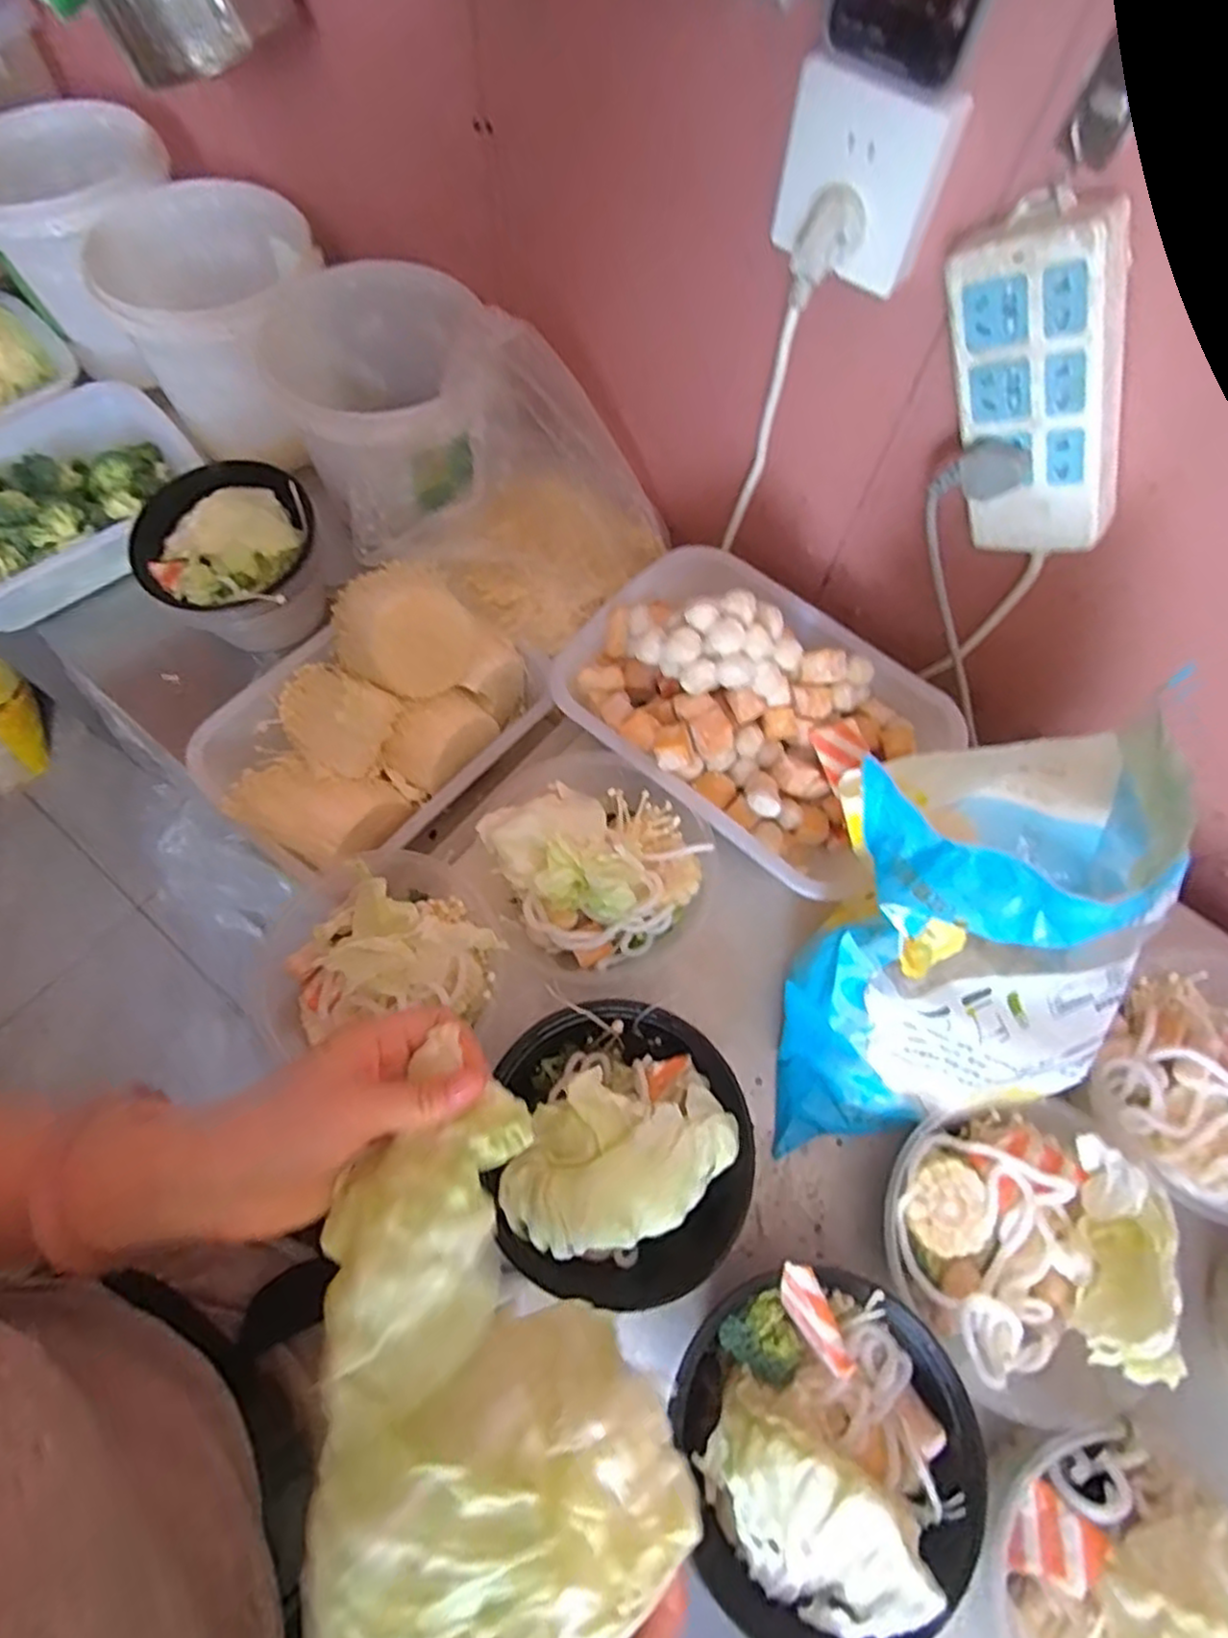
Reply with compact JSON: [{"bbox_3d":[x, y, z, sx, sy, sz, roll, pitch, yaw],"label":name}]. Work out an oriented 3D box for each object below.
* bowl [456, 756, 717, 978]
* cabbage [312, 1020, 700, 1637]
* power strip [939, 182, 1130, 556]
[{"bbox_3d":[-0.016,0.032,0.526,0.159,0.091,0.162,1,68,-3],"label":"bowl"},{"bbox_3d":[-0.063,0.230,0.293,0.142,0.061,0.190,-19,70,-10],"label":"cabbage"},{"bbox_3d":[0.250,-0.247,0.425,0.084,0.193,0.033,23,63,46],"label":"power strip"}]

